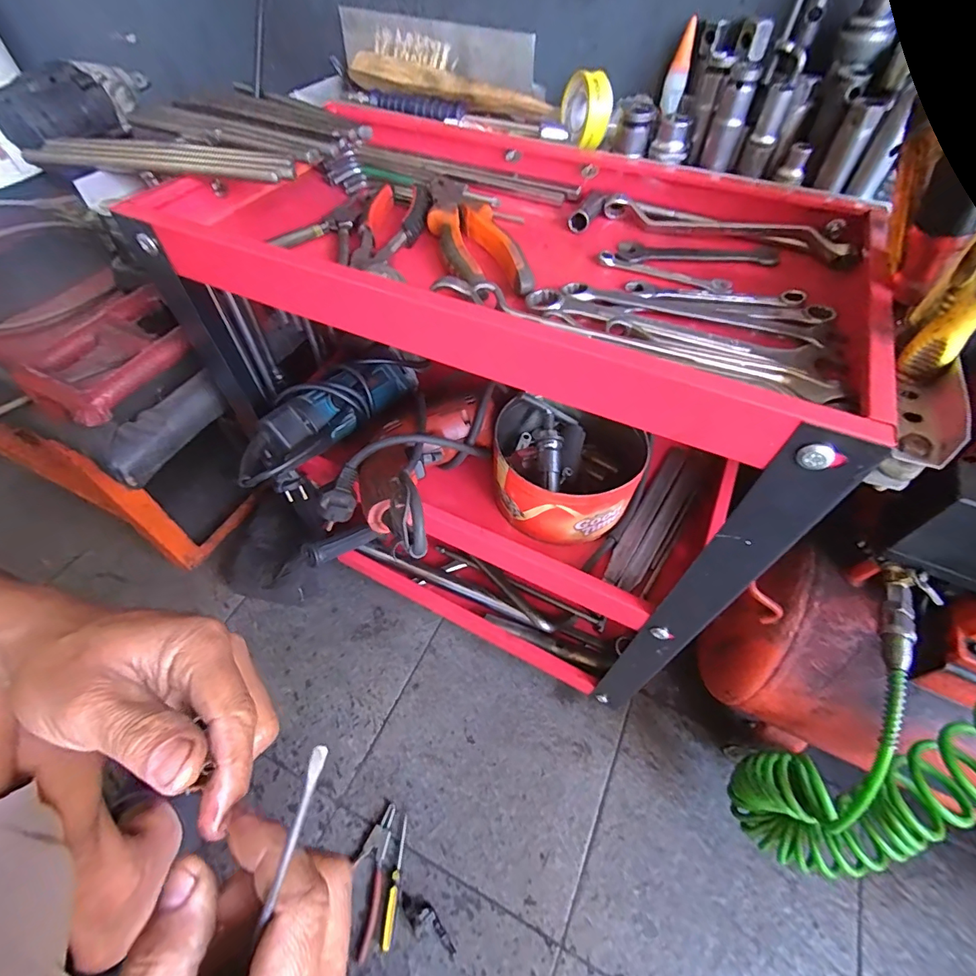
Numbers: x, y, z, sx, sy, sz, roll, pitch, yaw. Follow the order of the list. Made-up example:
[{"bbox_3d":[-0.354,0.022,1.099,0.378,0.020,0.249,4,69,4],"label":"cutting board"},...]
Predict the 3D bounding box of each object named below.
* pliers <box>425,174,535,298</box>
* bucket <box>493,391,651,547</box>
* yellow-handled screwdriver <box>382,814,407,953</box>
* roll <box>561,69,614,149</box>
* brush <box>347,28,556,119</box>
[{"bbox_3d":[-0.017,-0.208,0.368,0.055,0.014,0.189,-13,56,-10],"label":"pliers"},{"bbox_3d":[0.085,-0.023,0.493,0.155,0.071,0.145,0,55,-1],"label":"bucket"},{"bbox_3d":[-0.108,0.455,0.544,0.010,0.013,0.119,3,53,1],"label":"yellow-handled screwdriver"},{"bbox_3d":[0.084,-0.325,0.399,0.025,0.046,0.048,-11,56,-9],"label":"roll"},{"bbox_3d":[-0.040,-0.392,0.444,0.225,0.037,0.045,26,58,17],"label":"brush"}]

